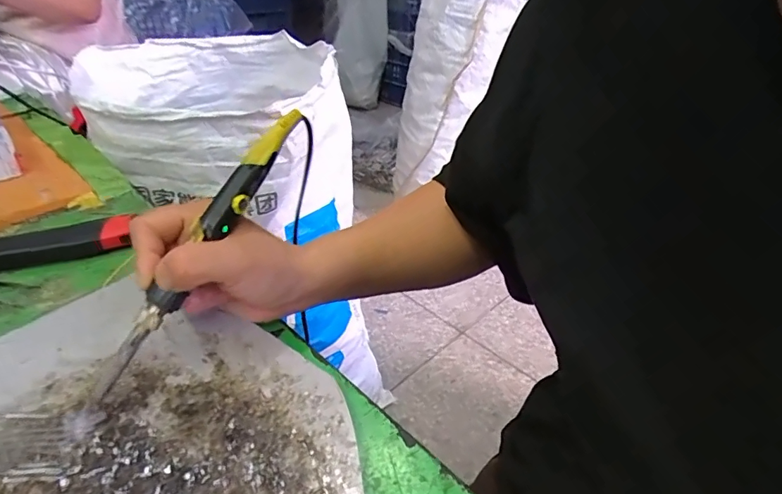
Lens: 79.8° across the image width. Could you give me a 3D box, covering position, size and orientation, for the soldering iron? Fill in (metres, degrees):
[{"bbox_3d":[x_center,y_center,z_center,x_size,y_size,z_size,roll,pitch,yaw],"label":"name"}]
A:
[{"bbox_3d":[-0.108,-0.005,0.271,0.015,0.016,0.195,22,73,25],"label":"soldering iron"}]

